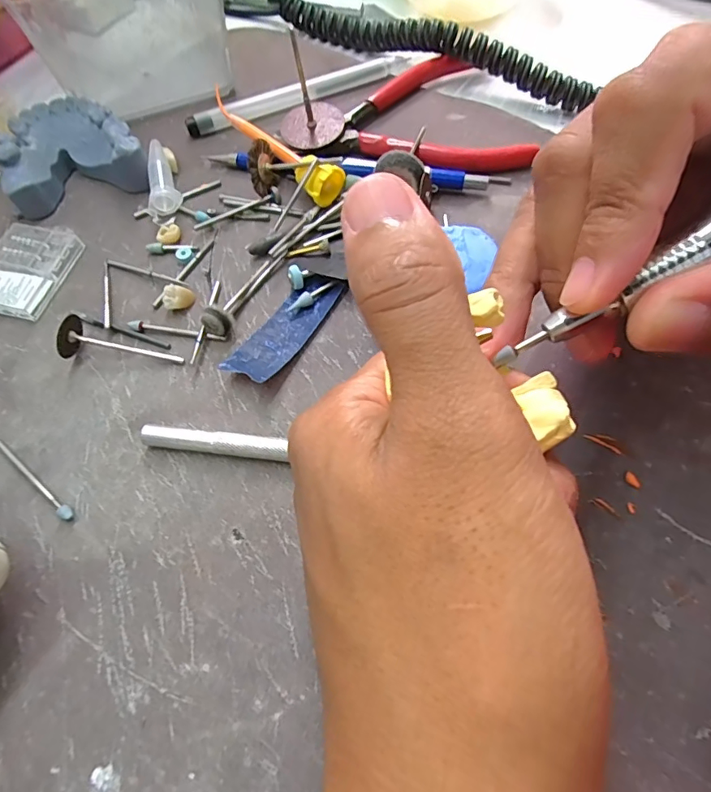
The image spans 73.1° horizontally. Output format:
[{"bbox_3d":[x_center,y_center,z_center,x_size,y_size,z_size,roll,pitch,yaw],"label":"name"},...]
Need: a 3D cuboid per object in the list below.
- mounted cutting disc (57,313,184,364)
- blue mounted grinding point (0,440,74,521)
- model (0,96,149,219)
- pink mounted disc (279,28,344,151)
[{"bbox_3d":[-0.093,-0.017,0.187,0.044,0.015,0.015,16,65,10],"label":"mounted cutting disc"},{"bbox_3d":[-0.115,0.029,0.171,0.047,0.004,0.004,34,70,17],"label":"blue mounted grinding point"},{"bbox_3d":[-0.136,-0.120,0.234,0.063,0.024,0.052,-16,64,-6],"label":"model"},{"bbox_3d":[-0.022,-0.142,0.228,0.031,0.041,0.031,-1,64,2],"label":"pink mounted disc"}]

